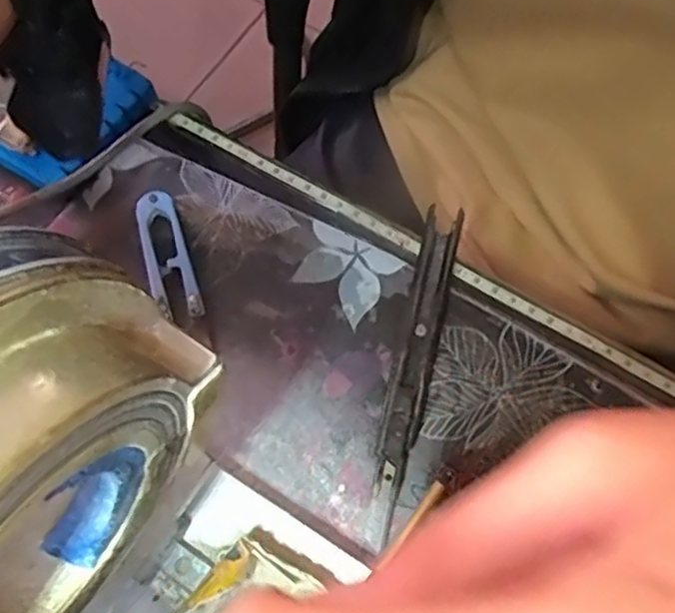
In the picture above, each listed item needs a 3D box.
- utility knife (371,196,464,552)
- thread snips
[{"bbox_3d":[0.036,0.024,0.310,0.018,0.012,0.155,13,69,5],"label":"utility knife"},{"bbox_3d":[-0.085,-0.025,0.331,0.021,0.008,0.071,-18,70,-7],"label":"thread snips"}]

